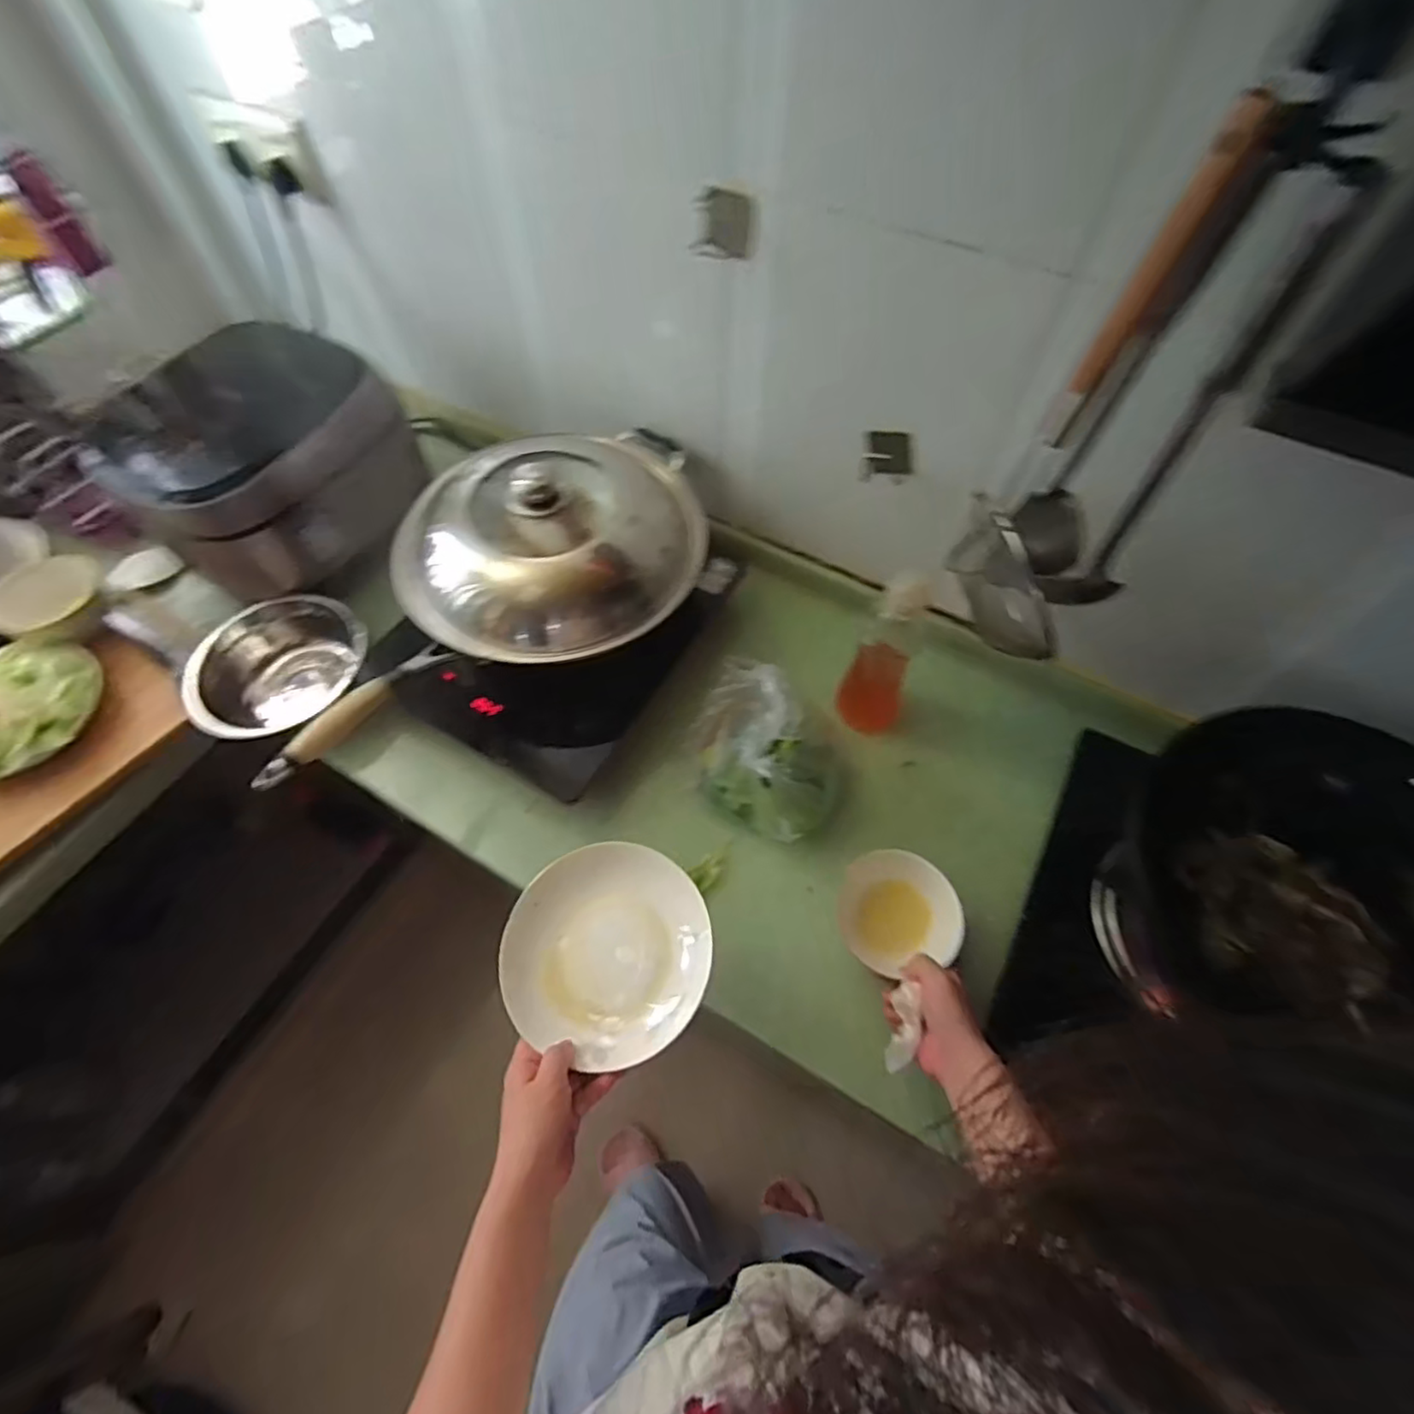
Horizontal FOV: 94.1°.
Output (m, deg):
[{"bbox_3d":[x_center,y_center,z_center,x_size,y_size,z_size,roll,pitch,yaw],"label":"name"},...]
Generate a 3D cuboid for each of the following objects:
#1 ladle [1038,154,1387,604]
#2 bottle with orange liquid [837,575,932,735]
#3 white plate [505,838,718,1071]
[{"bbox_3d":[0.326,-0.177,0.452,0.053,0.298,0.042,-38,67,-20],"label":"ladle"},{"bbox_3d":[0.193,-0.044,0.712,0.071,0.213,0.054,33,65,18],"label":"bottle with orange liquid"},{"bbox_3d":[-0.083,0.201,0.549,0.171,0.039,0.163,0,60,0],"label":"white plate"}]

